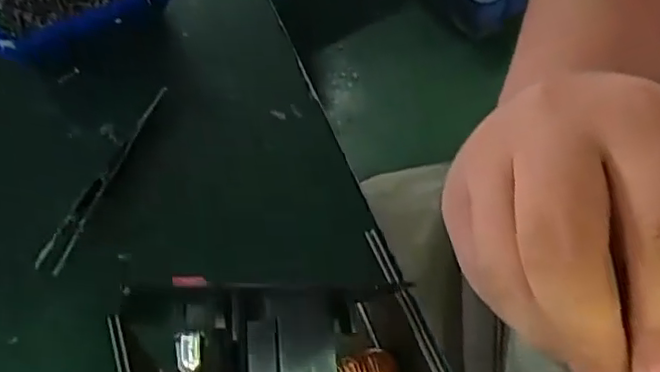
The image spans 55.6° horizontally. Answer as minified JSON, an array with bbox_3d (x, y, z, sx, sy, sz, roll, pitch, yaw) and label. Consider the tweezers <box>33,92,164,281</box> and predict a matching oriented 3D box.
[{"bbox_3d":[-0.114,-0.007,0.318,0.013,0.006,0.112,15,58,11],"label":"tweezers"}]

